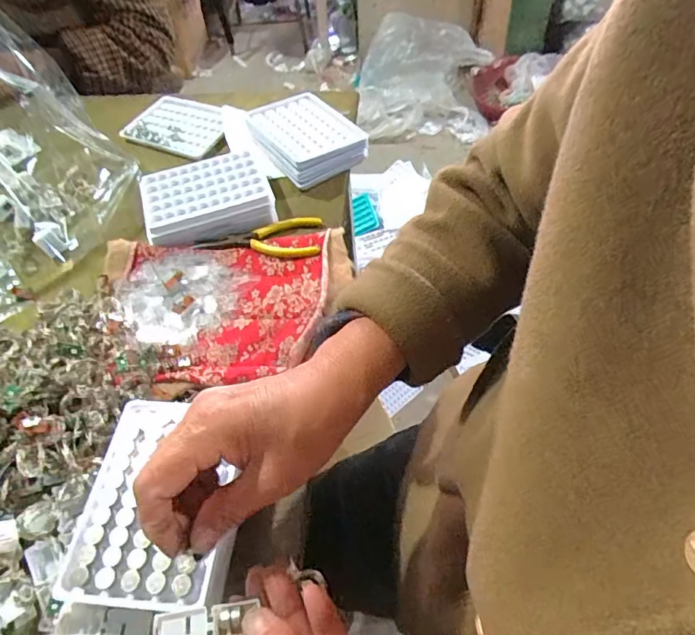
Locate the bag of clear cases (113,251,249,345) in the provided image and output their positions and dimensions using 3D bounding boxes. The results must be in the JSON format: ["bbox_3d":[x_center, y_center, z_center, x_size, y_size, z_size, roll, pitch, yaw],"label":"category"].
[{"bbox_3d":[-0.152,-0.023,0.438,0.098,0.016,0.102,34,63,25],"label":"bag of clear cases"}]

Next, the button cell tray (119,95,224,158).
[{"bbox_3d":[-0.216,-0.243,0.611,0.119,0.015,0.084,20,58,18],"label":"button cell tray"}]

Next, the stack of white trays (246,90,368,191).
[{"bbox_3d":[-0.050,-0.212,0.561,0.102,0.033,0.130,-28,57,-16],"label":"stack of white trays"}]

